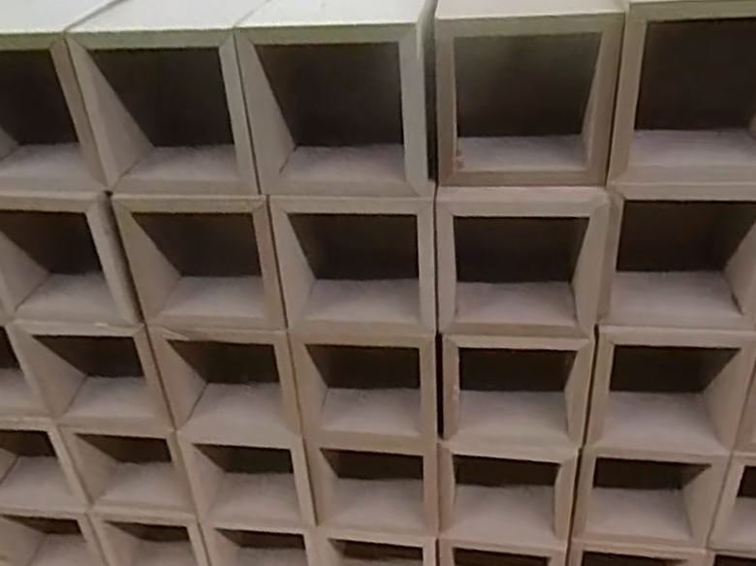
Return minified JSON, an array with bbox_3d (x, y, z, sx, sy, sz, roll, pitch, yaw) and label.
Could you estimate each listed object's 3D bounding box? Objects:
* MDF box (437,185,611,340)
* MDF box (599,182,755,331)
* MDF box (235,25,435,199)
[{"bbox_3d":[0.058,-0.018,0.301,0.061,0.067,0.059,1,32,10],"label":"MDF box"},{"bbox_3d":[0.116,-0.019,0.287,0.060,0.059,0.045,-1,32,7],"label":"MDF box"},{"bbox_3d":[-0.012,-0.067,0.271,0.063,0.063,0.048,0,32,8],"label":"MDF box"}]

